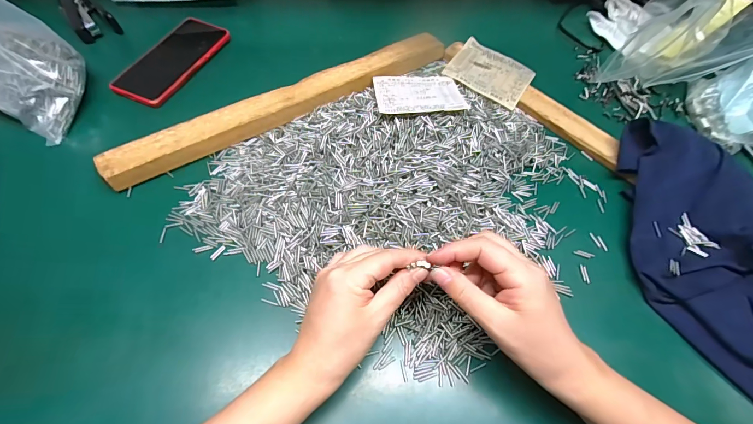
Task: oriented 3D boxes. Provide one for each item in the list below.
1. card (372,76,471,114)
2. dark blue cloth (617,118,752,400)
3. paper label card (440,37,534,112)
[{"bbox_3d":[0.054,-0.154,0.454,0.110,0.007,0.088,-4,47,-5],"label":"card"},{"bbox_3d":[0.368,0.042,0.353,0.200,0.054,0.272,10,61,3],"label":"dark blue cloth"},{"bbox_3d":[0.161,-0.197,0.494,0.108,0.007,0.086,33,67,12],"label":"paper label card"}]

